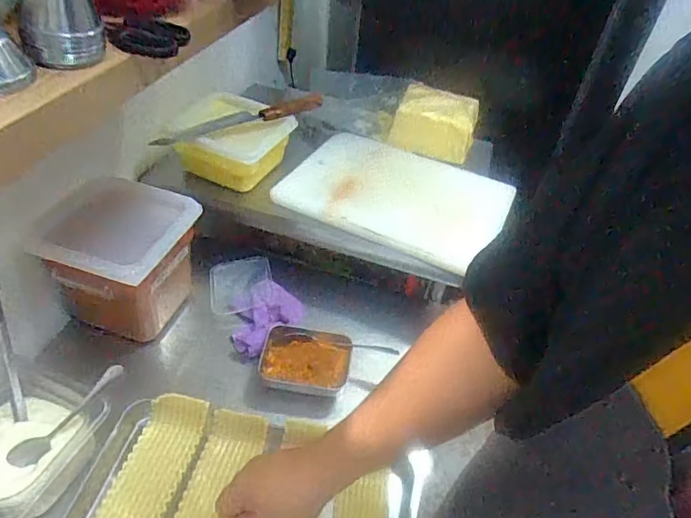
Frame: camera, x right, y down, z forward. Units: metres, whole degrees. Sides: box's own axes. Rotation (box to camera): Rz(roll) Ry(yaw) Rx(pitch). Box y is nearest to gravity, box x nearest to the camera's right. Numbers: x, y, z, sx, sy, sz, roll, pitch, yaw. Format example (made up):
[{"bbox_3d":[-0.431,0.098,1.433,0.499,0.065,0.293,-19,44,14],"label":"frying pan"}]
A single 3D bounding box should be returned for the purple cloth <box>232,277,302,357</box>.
[{"bbox_3d":[-0.141,0.095,0.835,0.116,0.039,0.140,36,50,28],"label":"purple cloth"}]

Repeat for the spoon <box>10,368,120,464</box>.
[{"bbox_3d":[-0.344,0.194,0.617,0.021,0.022,0.157,32,63,25],"label":"spoon"}]

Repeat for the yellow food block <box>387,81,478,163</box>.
[{"bbox_3d":[0.201,-0.306,1.128,0.182,0.113,0.109,13,43,7],"label":"yellow food block"}]

